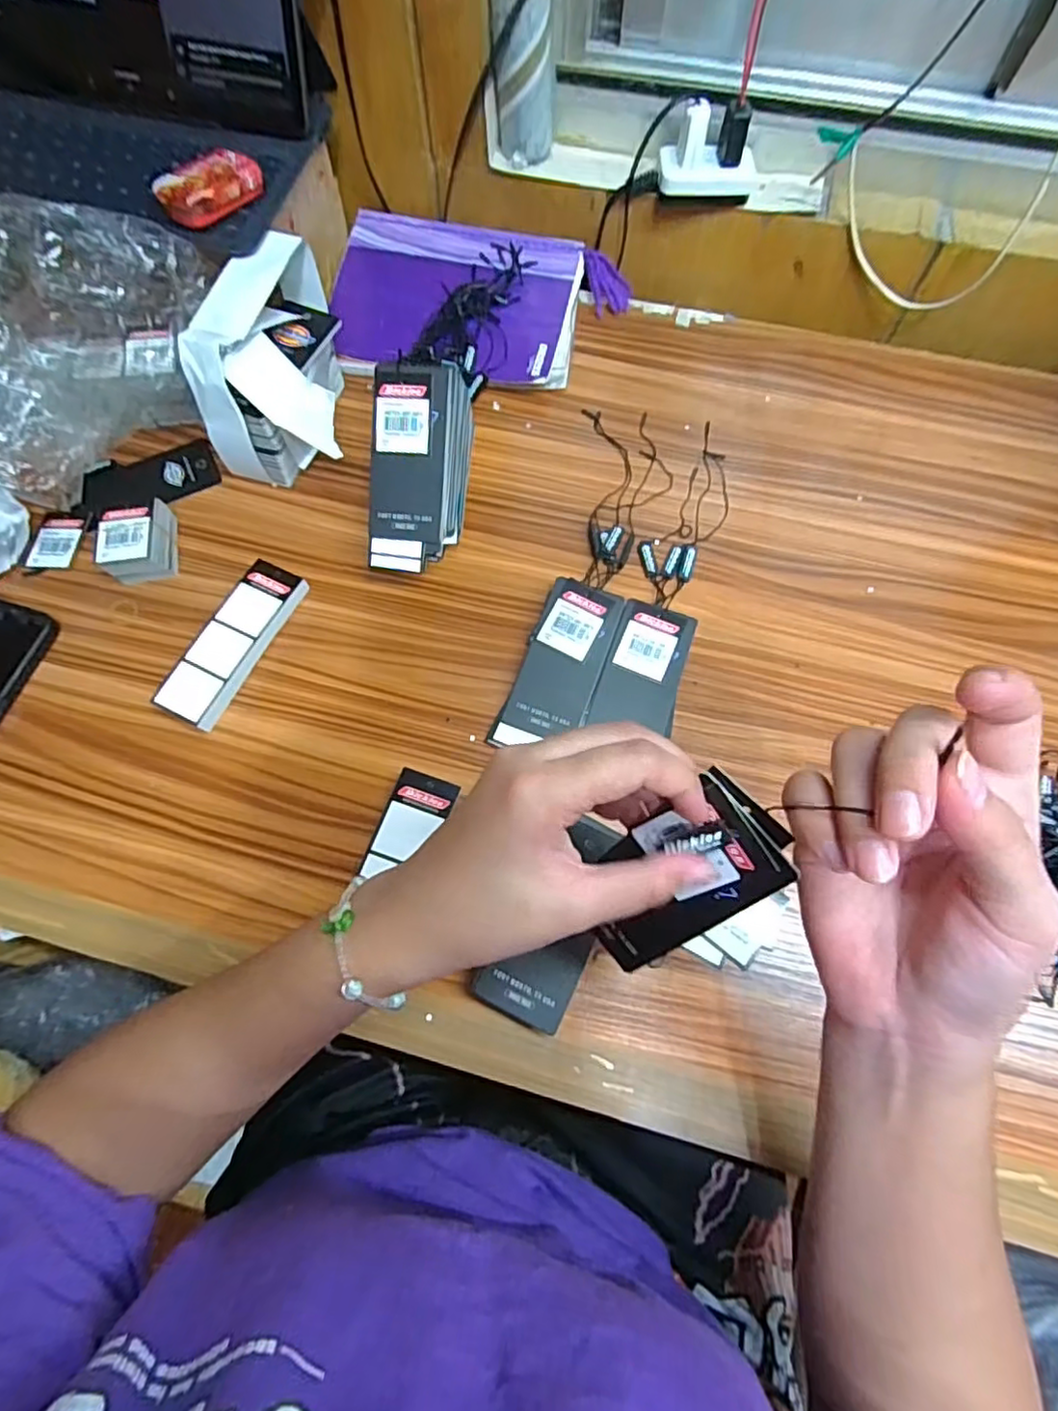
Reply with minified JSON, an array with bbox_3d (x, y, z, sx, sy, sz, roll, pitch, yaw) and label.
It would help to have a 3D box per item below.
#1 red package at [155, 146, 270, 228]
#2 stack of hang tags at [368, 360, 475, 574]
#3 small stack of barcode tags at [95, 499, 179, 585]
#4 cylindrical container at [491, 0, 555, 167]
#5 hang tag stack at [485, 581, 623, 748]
[{"bbox_3d":[-0.216,-0.349,0.426,0.041,0.021,0.066,37,74,13],"label":"red package"},{"bbox_3d":[-0.074,-0.162,0.437,0.058,0.091,0.133,6,69,3],"label":"stack of hang tags"},{"bbox_3d":[-0.276,-0.116,0.448,0.039,0.033,0.054,-7,69,-2],"label":"small stack of barcode tags"},{"bbox_3d":[-0.004,-0.465,0.467,0.044,0.095,0.037,2,69,1],"label":"cylindrical container"},{"bbox_3d":[0.021,-0.026,0.418,0.052,0.019,0.120,20,71,8],"label":"hang tag stack"}]

